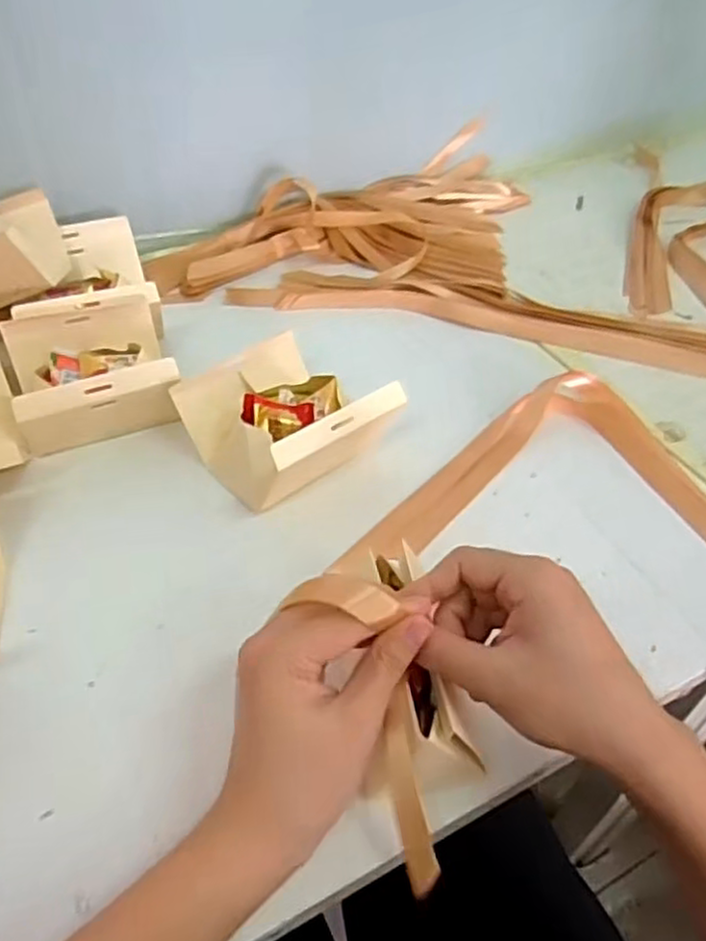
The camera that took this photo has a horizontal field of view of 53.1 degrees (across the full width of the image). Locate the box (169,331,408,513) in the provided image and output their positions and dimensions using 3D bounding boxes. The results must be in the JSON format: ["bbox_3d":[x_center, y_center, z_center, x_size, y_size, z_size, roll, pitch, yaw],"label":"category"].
[{"bbox_3d":[-0.055,-0.047,0.587,0.137,0.078,0.149,-32,56,-27],"label":"box"}]

